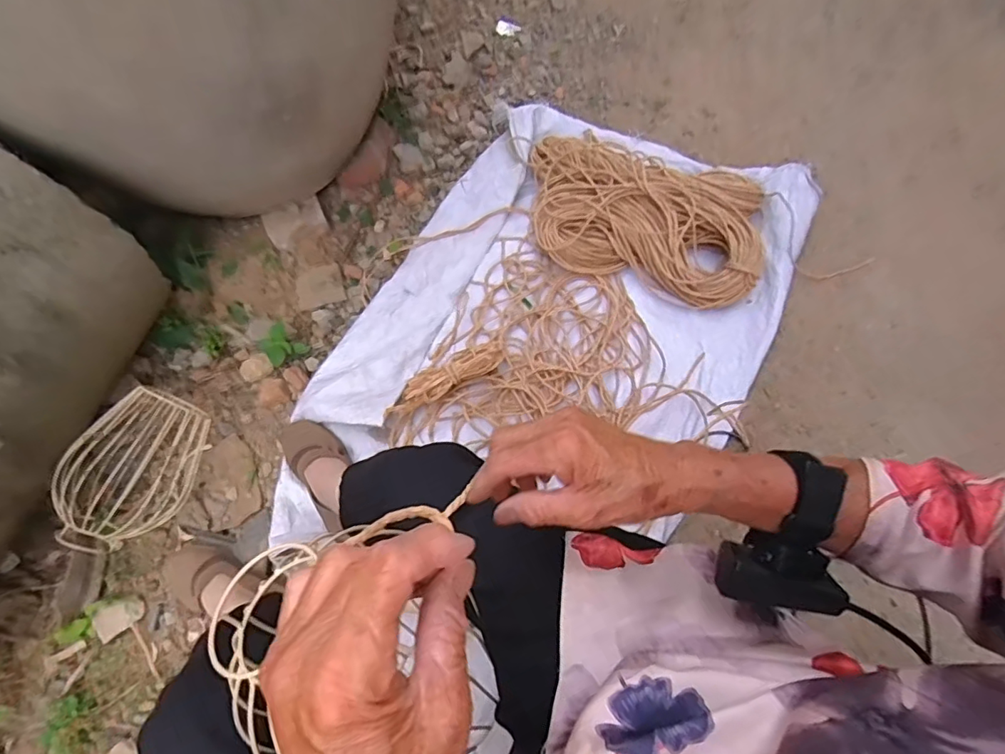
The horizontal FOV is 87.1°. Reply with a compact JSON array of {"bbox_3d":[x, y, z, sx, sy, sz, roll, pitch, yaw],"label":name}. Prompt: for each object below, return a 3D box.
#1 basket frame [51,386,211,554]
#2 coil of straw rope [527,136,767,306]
[{"bbox_3d":[-0.597,0.153,0.862,0.140,0.125,0.262,11,66,7],"label":"basket frame"},{"bbox_3d":[0.281,-0.330,1.073,0.467,0.086,0.342,10,65,7],"label":"coil of straw rope"}]

